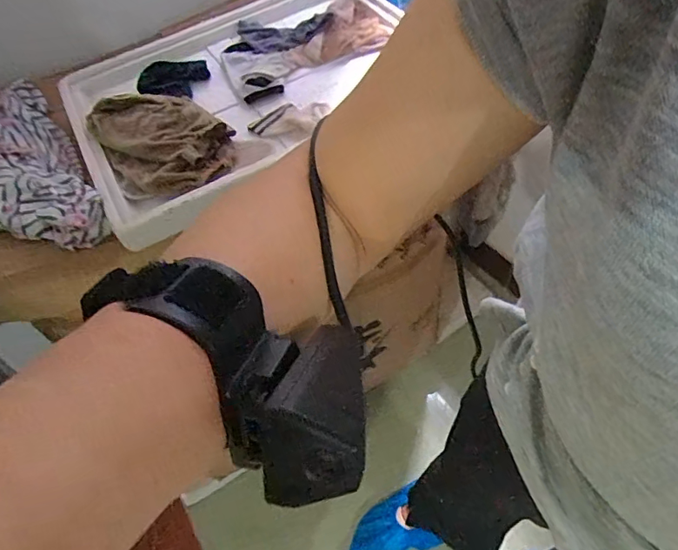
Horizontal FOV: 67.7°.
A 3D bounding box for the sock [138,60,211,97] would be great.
[{"bbox_3d":[-0.290,-0.350,0.890,0.118,0.022,0.100,-6,50,1],"label":"sock"}]

